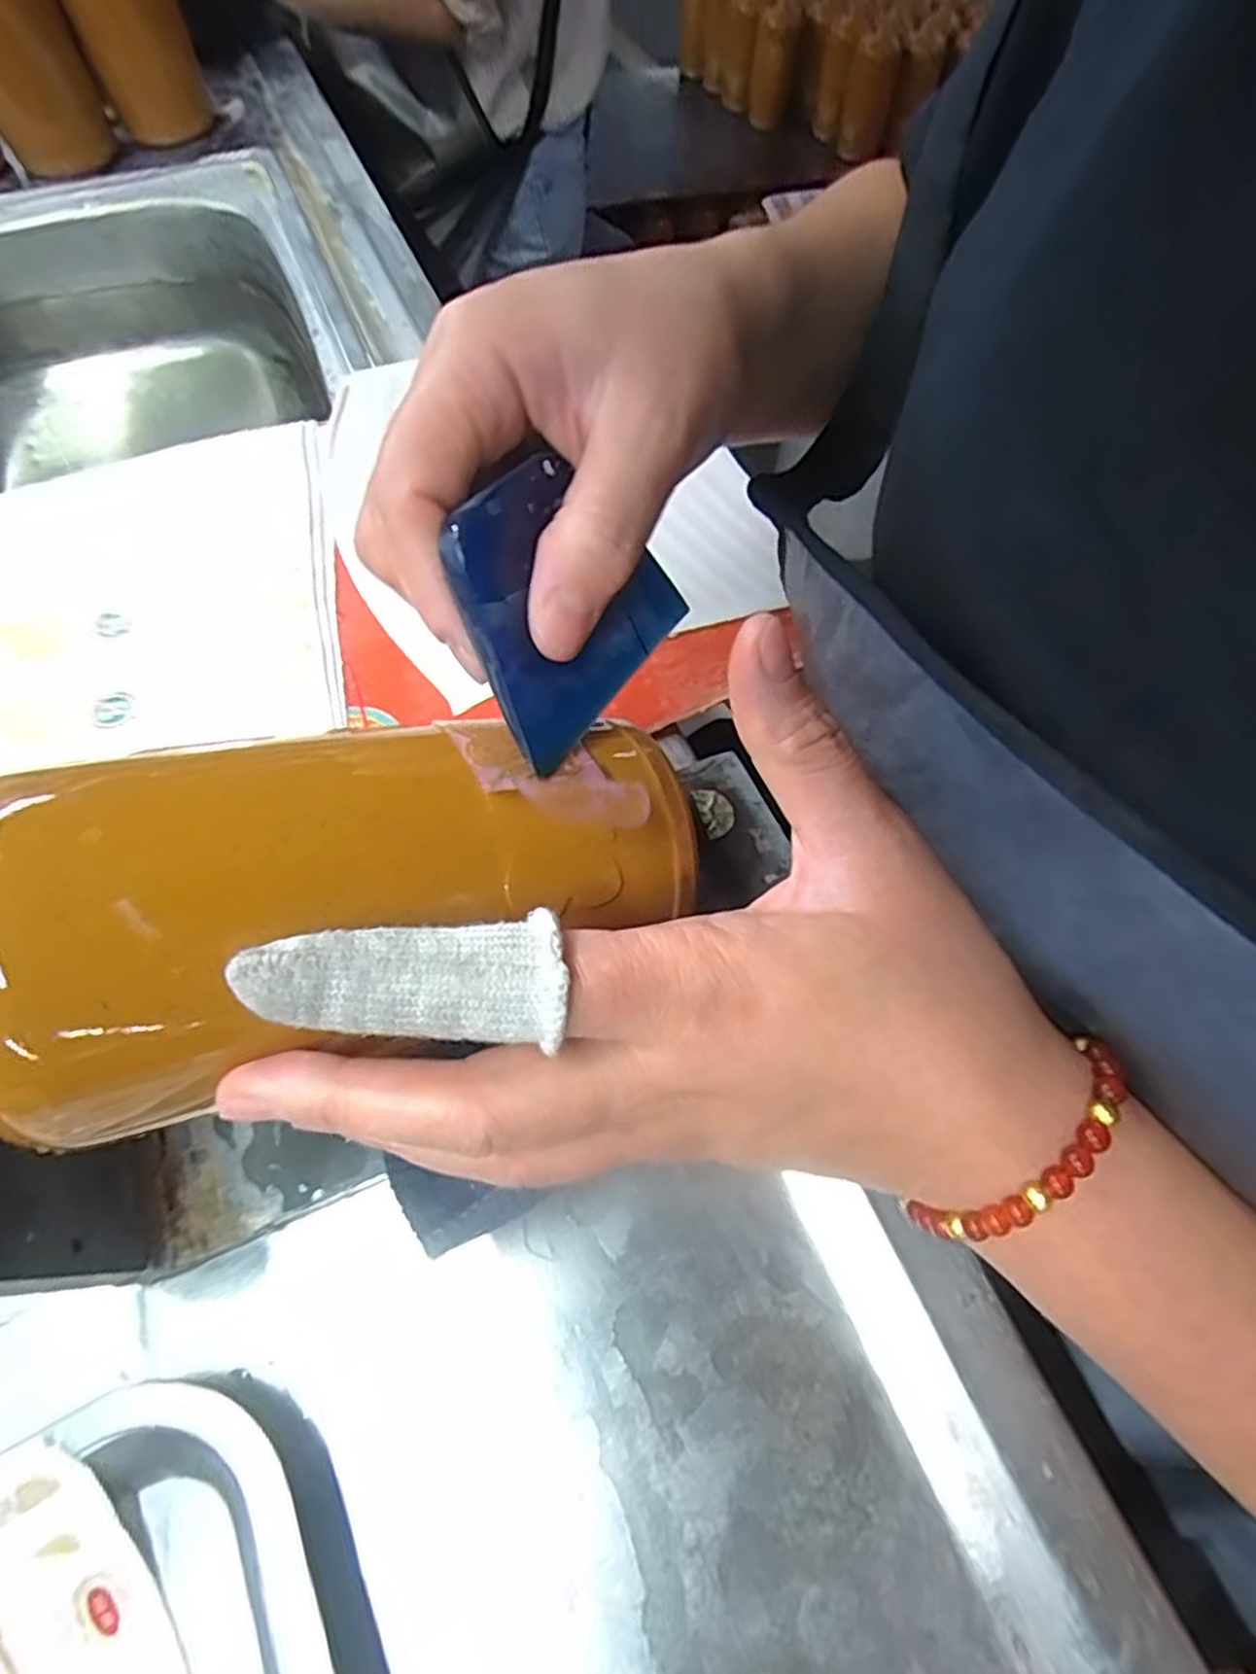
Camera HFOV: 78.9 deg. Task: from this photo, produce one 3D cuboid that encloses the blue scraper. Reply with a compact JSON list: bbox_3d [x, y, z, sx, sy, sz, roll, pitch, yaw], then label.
[{"bbox_3d":[-0.016,-0.063,0.194,0.005,0.058,0.077,-3,40,42],"label":"blue scraper"}]

